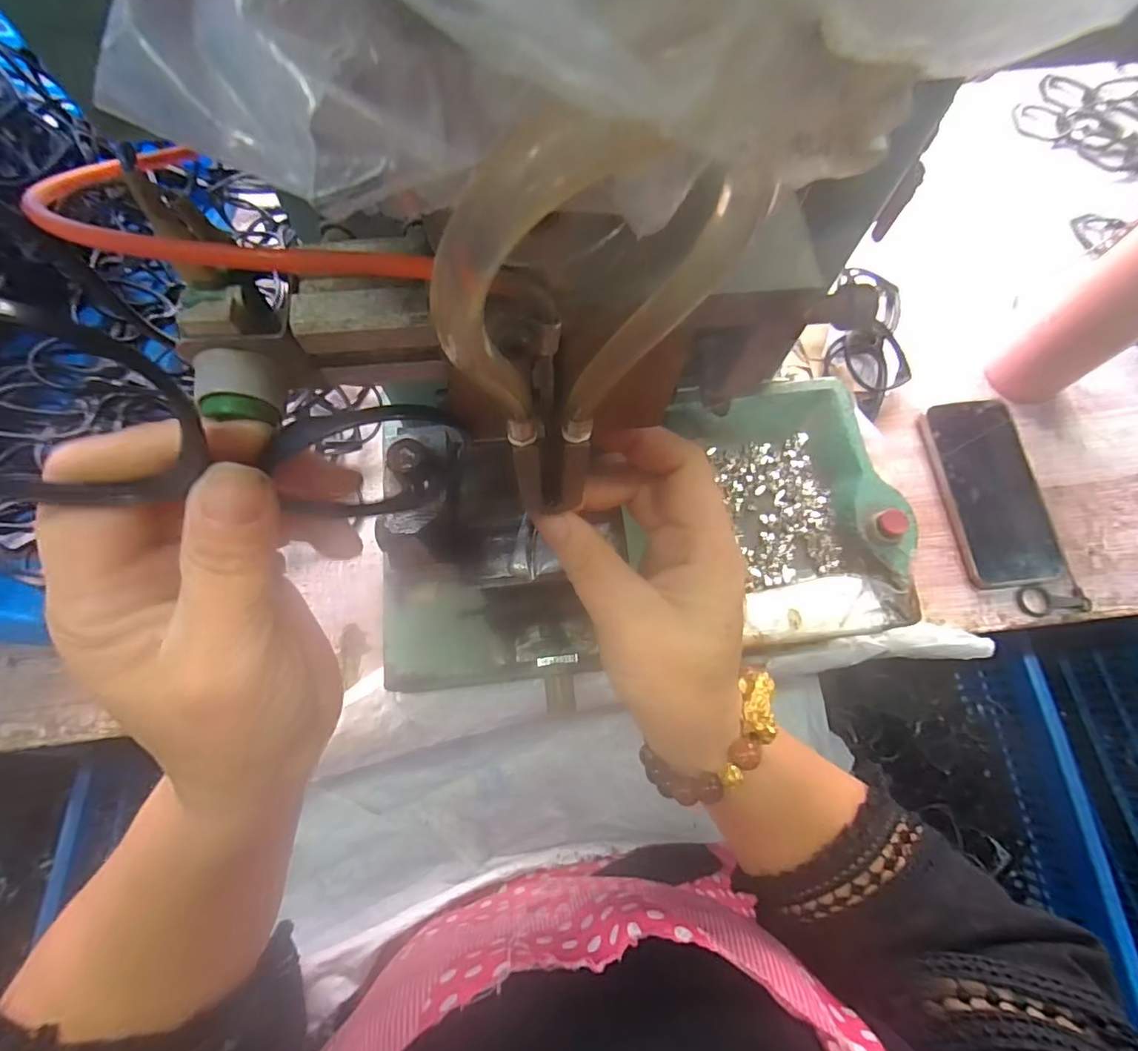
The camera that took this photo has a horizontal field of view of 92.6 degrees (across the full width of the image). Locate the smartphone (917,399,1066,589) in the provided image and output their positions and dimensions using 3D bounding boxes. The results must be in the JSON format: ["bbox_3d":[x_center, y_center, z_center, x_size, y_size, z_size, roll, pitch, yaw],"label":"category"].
[{"bbox_3d":[0.355,-0.030,0.452,0.080,0.011,0.156,-7,76,0],"label":"smartphone"}]

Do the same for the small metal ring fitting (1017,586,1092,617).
[{"bbox_3d":[0.388,0.061,0.431,0.056,0.009,0.023,1,71,1],"label":"small metal ring fitting"}]

